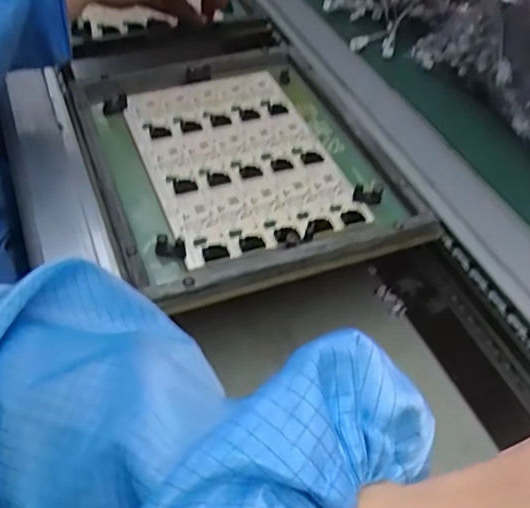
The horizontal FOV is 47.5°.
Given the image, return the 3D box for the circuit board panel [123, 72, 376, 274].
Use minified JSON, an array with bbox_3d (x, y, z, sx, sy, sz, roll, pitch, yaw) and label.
[{"bbox_3d":[-0.021,-0.076,0.457,0.132,0.012,0.212,-15,50,-19],"label":"circuit board panel"}]

